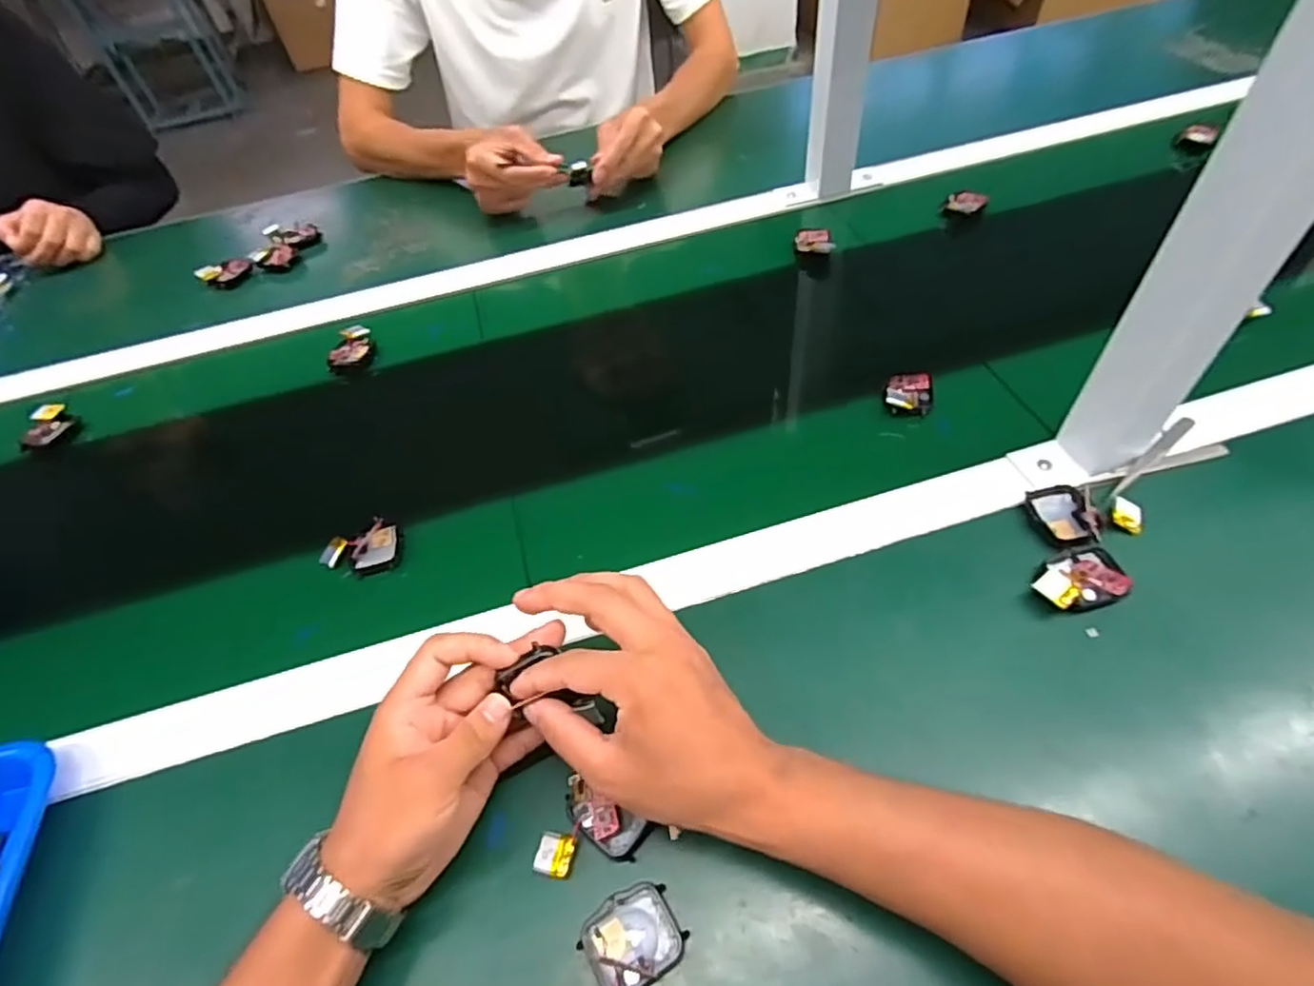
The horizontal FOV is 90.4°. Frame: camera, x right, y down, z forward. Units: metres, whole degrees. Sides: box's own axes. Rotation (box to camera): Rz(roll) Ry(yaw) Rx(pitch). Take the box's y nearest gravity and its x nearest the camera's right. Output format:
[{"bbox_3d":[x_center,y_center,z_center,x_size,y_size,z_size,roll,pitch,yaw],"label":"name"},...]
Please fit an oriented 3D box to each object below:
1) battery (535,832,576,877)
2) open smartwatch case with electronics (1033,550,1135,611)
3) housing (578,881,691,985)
[{"bbox_3d":[-0.053,0.189,0.342,0.020,0.004,0.019,5,53,11],"label":"battery"},{"bbox_3d":[0.267,0.057,0.415,0.057,0.016,0.038,-11,52,-1],"label":"open smartwatch case with electronics"},{"bbox_3d":[-0.011,0.217,0.317,0.045,0.011,0.039,-29,54,-15],"label":"housing"}]

